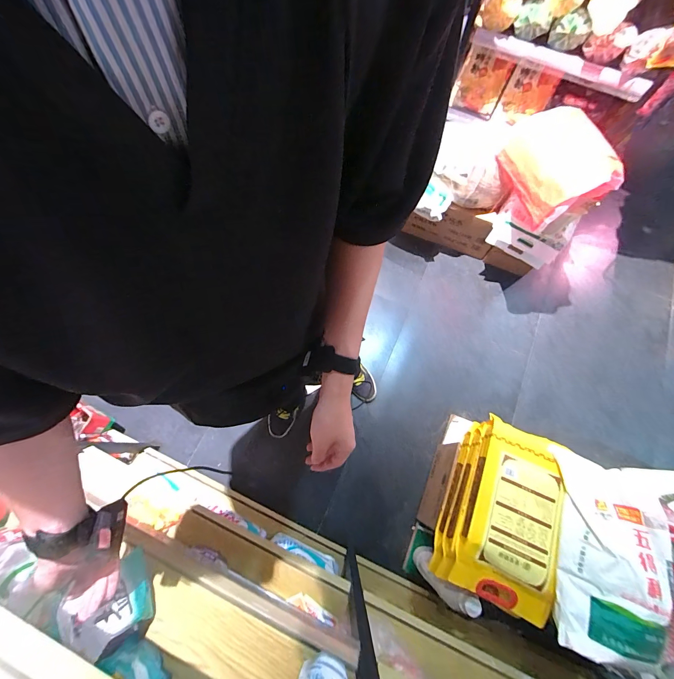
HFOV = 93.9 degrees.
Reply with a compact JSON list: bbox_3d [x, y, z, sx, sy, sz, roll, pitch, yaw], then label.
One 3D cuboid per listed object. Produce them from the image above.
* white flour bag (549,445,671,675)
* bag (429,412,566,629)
[{"bbox_3d":[0.666,0.517,0.768,0.220,0.095,0.432,17,70,6],"label":"white flour bag"},{"bbox_3d":[0.477,0.495,0.929,0.241,0.212,0.458,22,71,8],"label":"bag"}]

